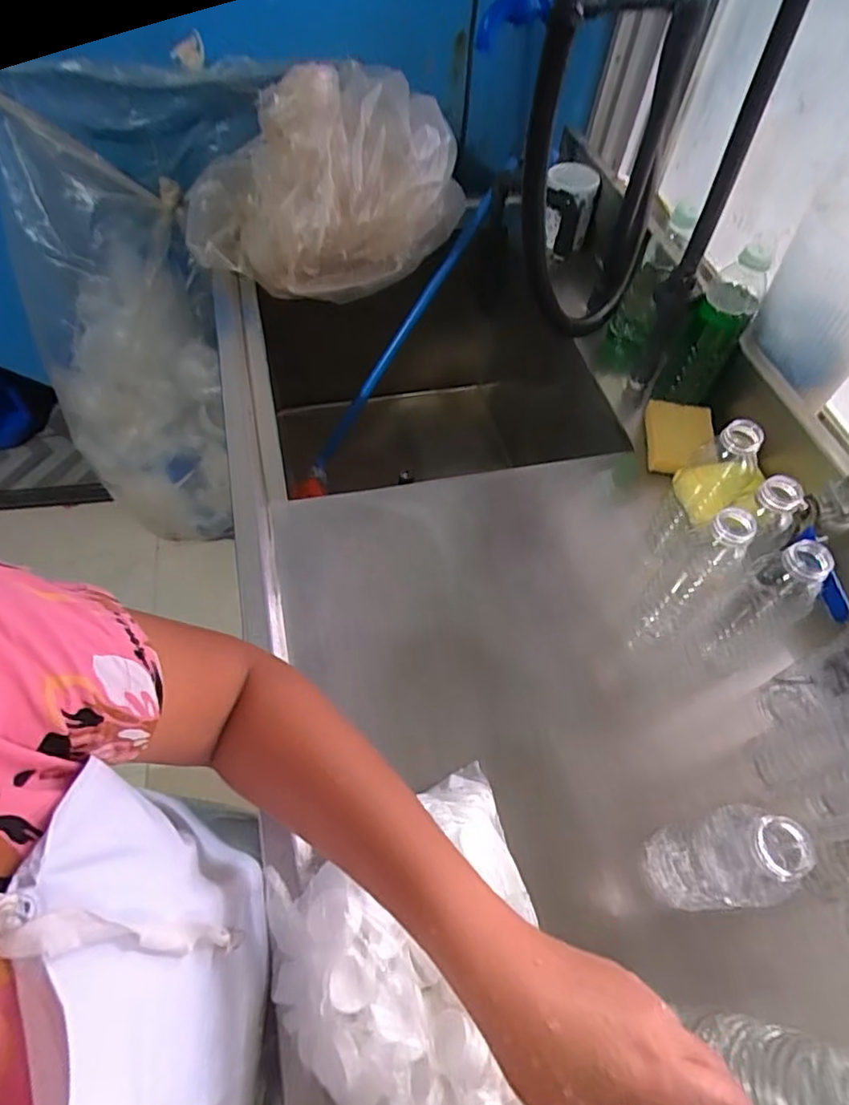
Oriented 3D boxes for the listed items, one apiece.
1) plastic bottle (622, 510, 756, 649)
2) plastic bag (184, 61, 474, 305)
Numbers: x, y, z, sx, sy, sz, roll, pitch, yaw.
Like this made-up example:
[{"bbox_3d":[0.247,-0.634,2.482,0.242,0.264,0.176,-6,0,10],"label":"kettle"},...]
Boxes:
[{"bbox_3d":[0.248,0.035,0.569,0.074,0.235,0.054,-37,67,-25],"label":"plastic bottle"},{"bbox_3d":[-0.150,-0.552,0.882,0.406,0.260,0.206,0,57,-5],"label":"plastic bag"}]

